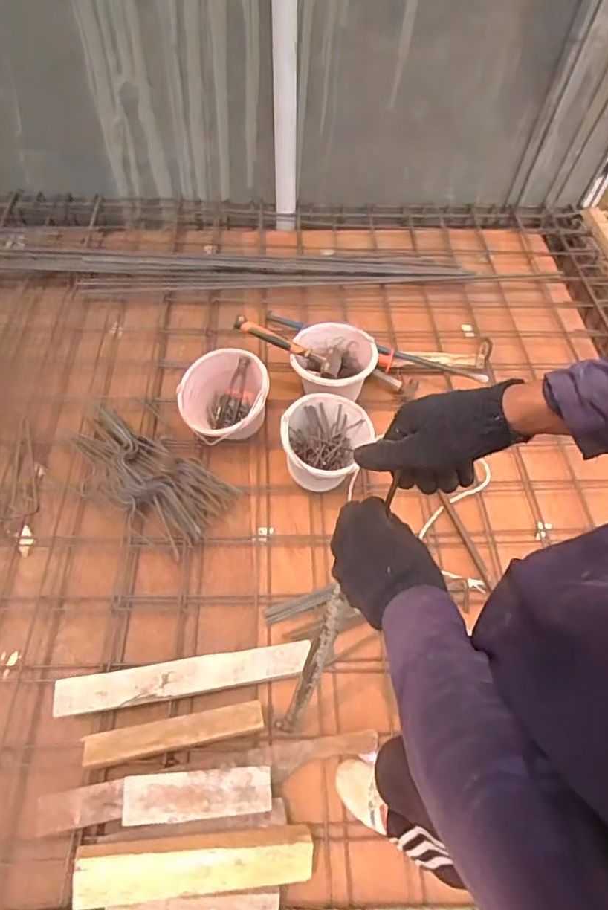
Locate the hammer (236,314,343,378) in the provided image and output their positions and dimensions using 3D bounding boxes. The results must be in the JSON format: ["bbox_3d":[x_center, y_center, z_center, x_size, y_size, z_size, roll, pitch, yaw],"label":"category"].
[{"bbox_3d":[-0.045,-0.298,1.462,0.310,0.038,0.100,21,56,-9],"label":"hammer"}]

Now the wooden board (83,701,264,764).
[{"bbox_3d":[-0.242,0.526,1.007,0.325,0.034,0.054,-8,56,-11],"label":"wooden board"}]

